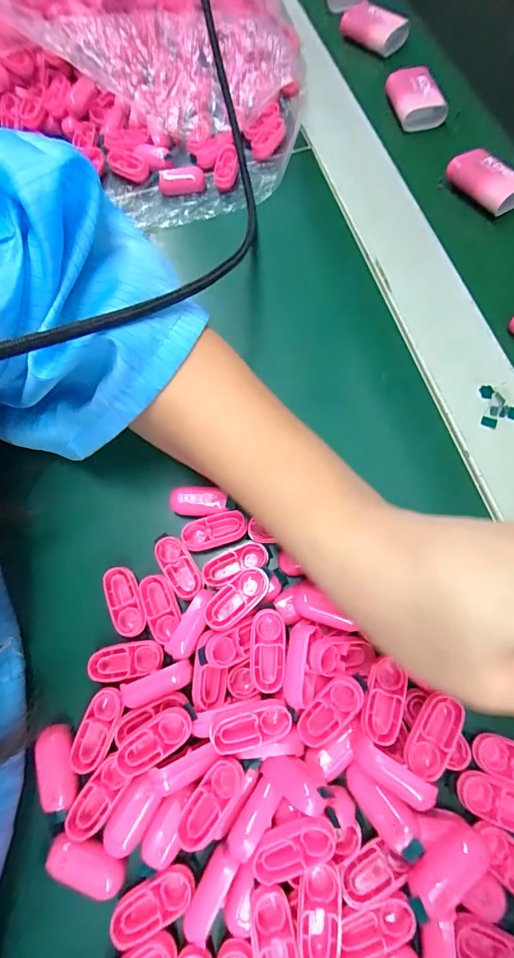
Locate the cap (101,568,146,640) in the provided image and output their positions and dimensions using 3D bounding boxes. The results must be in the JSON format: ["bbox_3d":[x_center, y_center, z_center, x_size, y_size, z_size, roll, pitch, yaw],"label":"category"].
[{"bbox_3d":[-0.066,0.061,0.208,0.016,0.007,0.033,-22,72,-5],"label":"cap"}]

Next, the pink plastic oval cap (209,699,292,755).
[{"bbox_3d":[-0.002,0.104,0.175,0.033,0.009,0.015,-15,72,-3],"label":"pink plastic oval cap"}]

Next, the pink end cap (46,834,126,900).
[{"bbox_3d":[-0.071,0.161,0.175,0.032,0.013,0.014,19,74,8],"label":"pink end cap"}]

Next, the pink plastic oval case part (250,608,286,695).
[{"bbox_3d":[0.005,0.077,0.187,0.015,0.009,0.033,1,72,2],"label":"pink plastic oval case part"}]

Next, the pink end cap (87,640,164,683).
[{"bbox_3d":[-0.063,0.088,0.200,0.035,0.011,0.015,-9,72,-1],"label":"pink end cap"}]

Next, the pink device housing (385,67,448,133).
[{"bbox_3d":[0.125,-0.299,0.328,0.040,0.020,0.050,-17,72,-4],"label":"pink device housing"}]

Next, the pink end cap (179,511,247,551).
[{"bbox_3d":[-0.022,0.028,0.216,0.033,0.008,0.016,-18,72,-4],"label":"pink end cap"}]

